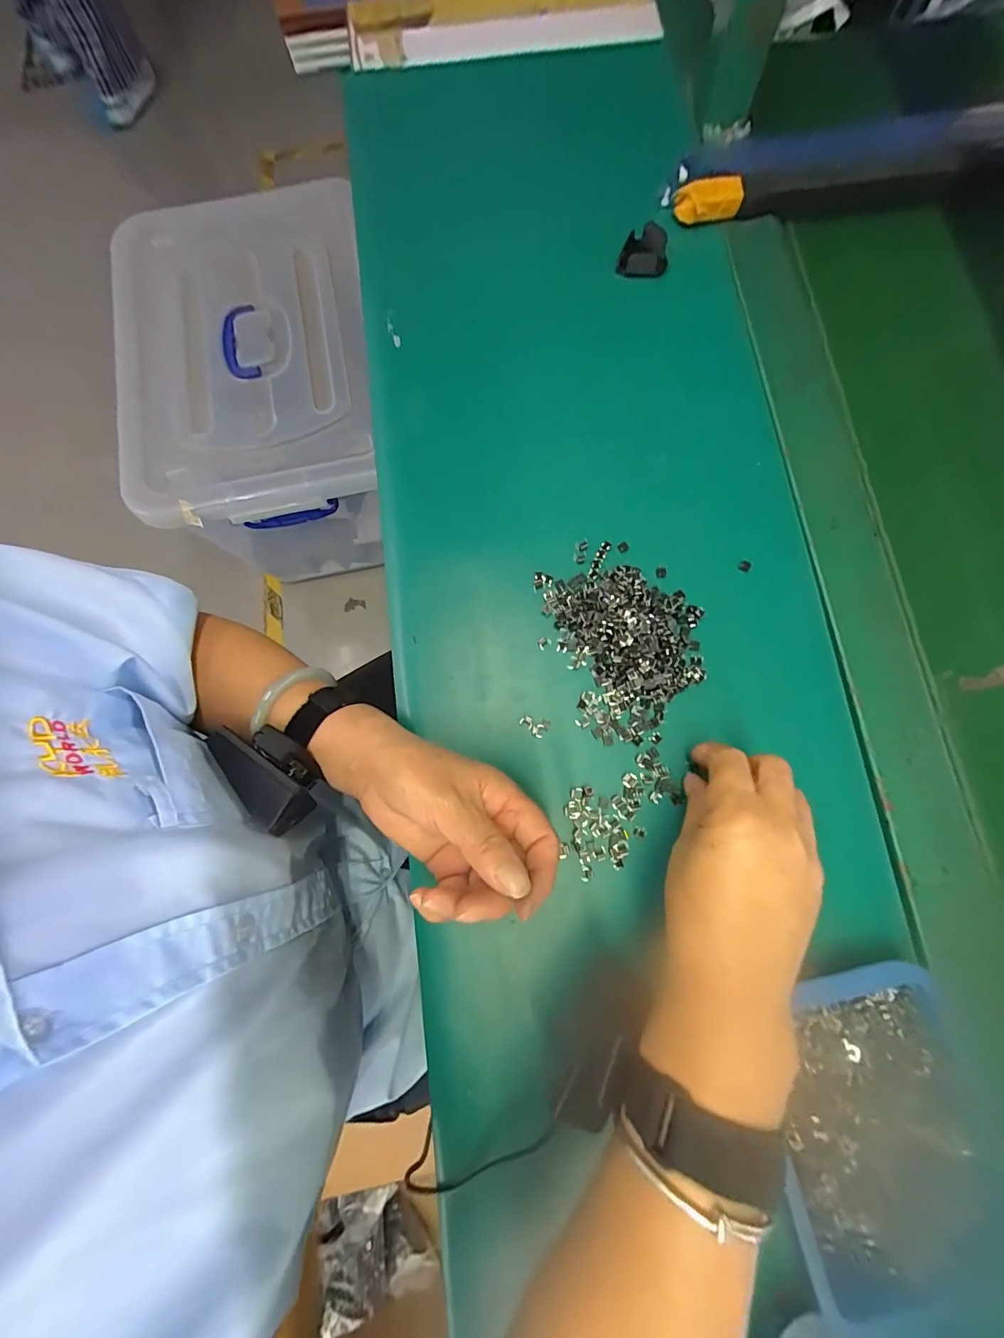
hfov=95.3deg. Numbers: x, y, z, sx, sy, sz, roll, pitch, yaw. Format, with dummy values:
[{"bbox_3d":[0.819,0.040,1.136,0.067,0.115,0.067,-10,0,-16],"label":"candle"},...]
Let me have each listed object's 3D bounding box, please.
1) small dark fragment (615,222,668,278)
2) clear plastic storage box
[{"bbox_3d":[0.117,-0.338,0.371,0.037,0.018,0.031,19,80,5],"label":"small dark fragment"},{"bbox_3d":[-0.435,-0.517,0.935,0.389,0.421,0.579,-8,78,0],"label":"clear plastic storage box"}]

